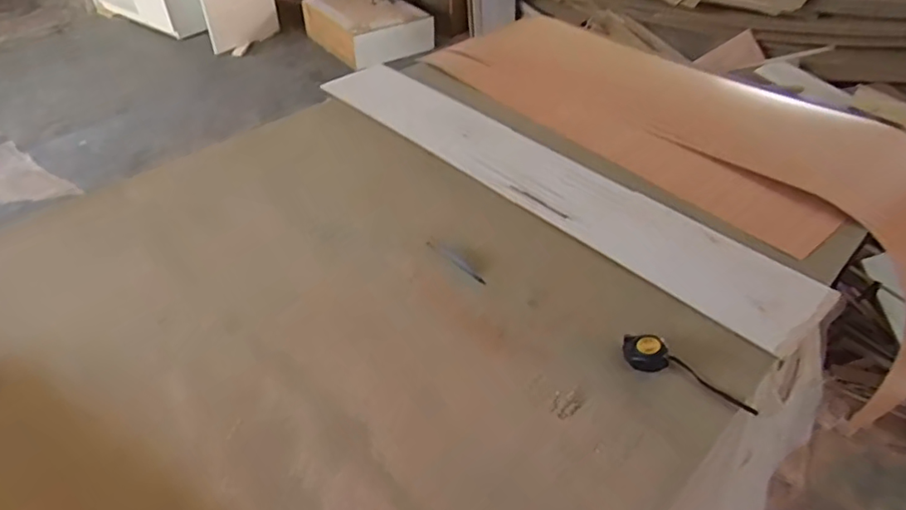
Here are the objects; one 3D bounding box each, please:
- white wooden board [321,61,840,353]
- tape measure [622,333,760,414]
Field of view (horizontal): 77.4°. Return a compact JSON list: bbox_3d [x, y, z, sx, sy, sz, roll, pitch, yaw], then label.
[{"bbox_3d":[0.173,-0.211,1.299,0.229,0.035,1.278,-31,51,-30],"label":"white wooden board"},{"bbox_3d":[0.357,0.176,0.860,0.205,0.045,0.054,21,46,20],"label":"tape measure"}]

